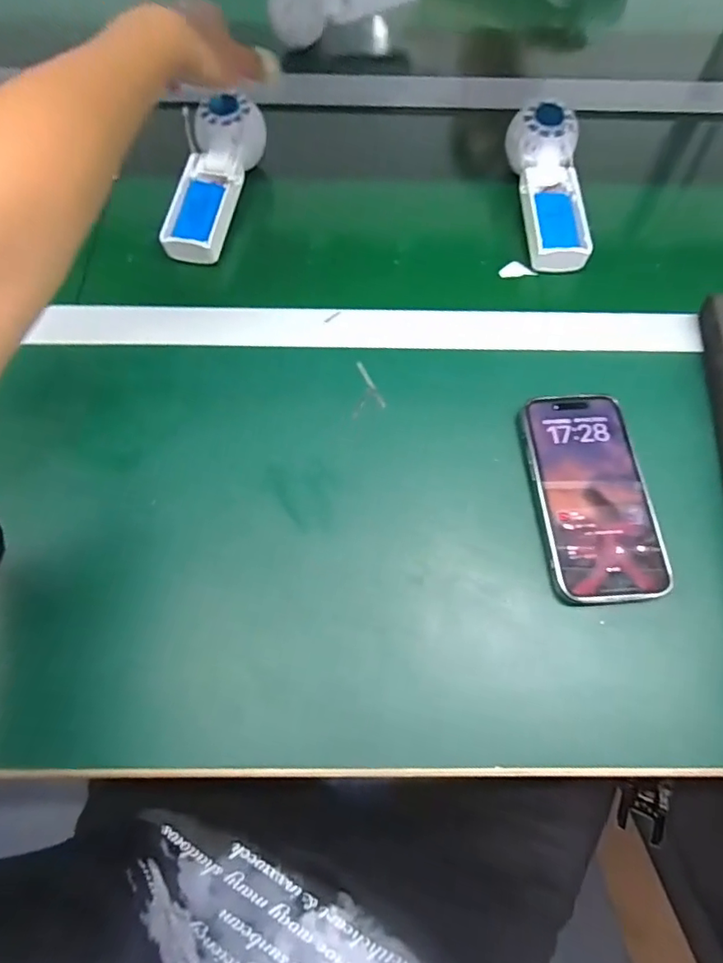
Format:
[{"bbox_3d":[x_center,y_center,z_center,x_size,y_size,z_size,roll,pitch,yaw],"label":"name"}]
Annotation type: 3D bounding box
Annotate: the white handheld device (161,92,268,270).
[{"bbox_3d":[-0.135,-0.284,0.475,0.055,0.048,0.186,12,65,7],"label":"white handheld device"}]

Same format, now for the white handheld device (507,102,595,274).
[{"bbox_3d":[0.171,-0.268,0.475,0.057,0.030,0.163,-3,78,0],"label":"white handheld device"}]

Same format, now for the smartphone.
[{"bbox_3d":[0.157,0.007,0.360,0.075,0.014,0.147,-4,64,-1],"label":"smartphone"}]

